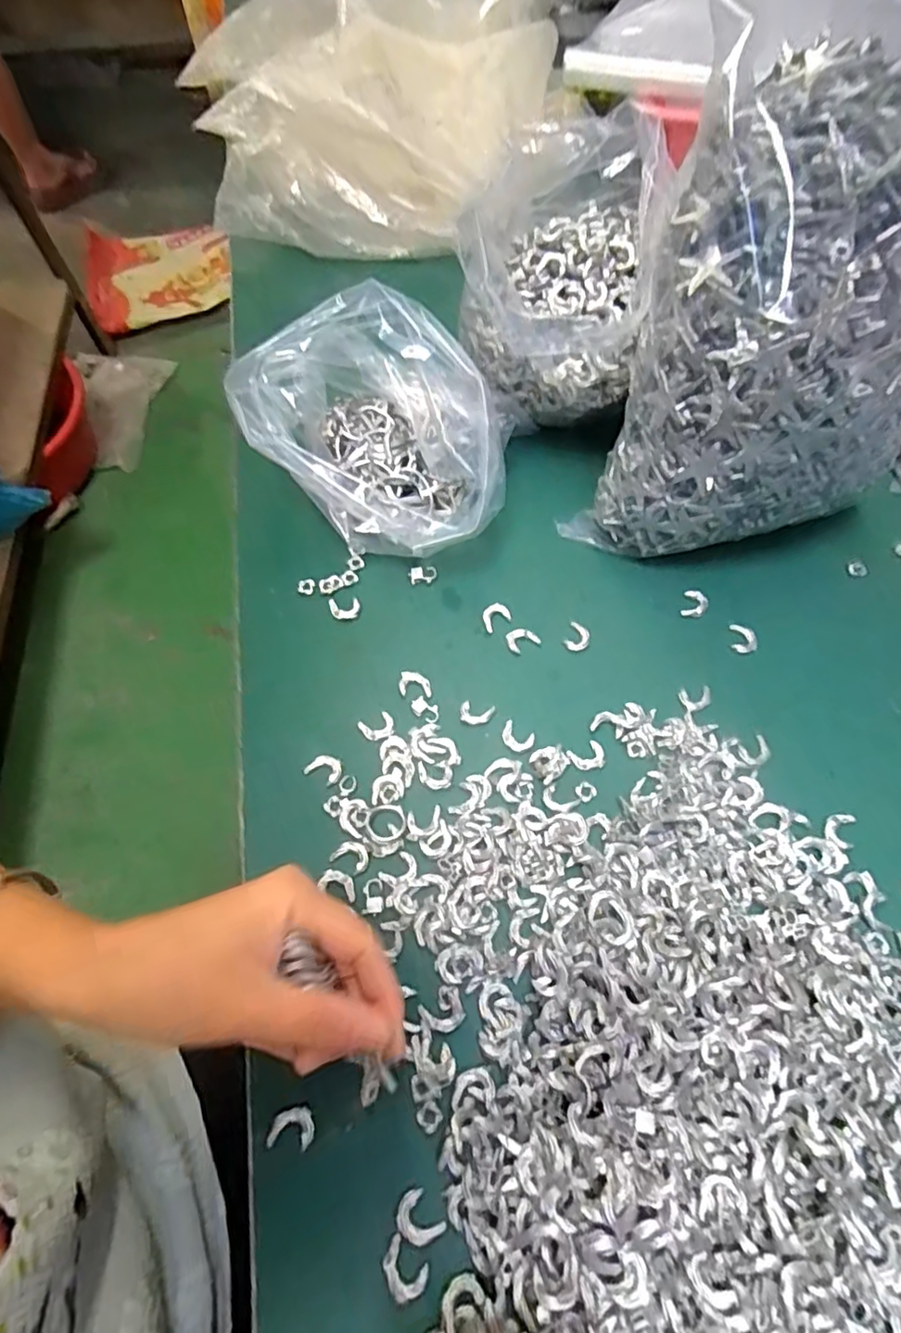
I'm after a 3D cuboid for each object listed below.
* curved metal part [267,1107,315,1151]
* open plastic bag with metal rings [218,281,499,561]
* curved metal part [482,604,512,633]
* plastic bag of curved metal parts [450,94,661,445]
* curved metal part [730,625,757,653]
[{"bbox_3d":[-0.066,0.193,0.261,0.018,0.004,0.014,7,62,3],"label":"curved metal part"},{"bbox_3d":[-0.039,-0.135,0.375,0.151,0.109,0.108,24,64,12],"label":"open plastic bag with metal rings"},{"bbox_3d":[0.027,-0.031,0.380,0.018,0.004,0.014,-36,68,-18],"label":"curved metal part"},{"bbox_3d":[0.059,-0.234,0.392,0.109,0.126,0.125,4,61,2],"label":"plastic bag of curved metal parts"},{"bbox_3d":[0.176,-0.017,0.374,0.014,0.004,0.018,5,61,2],"label":"curved metal part"}]

